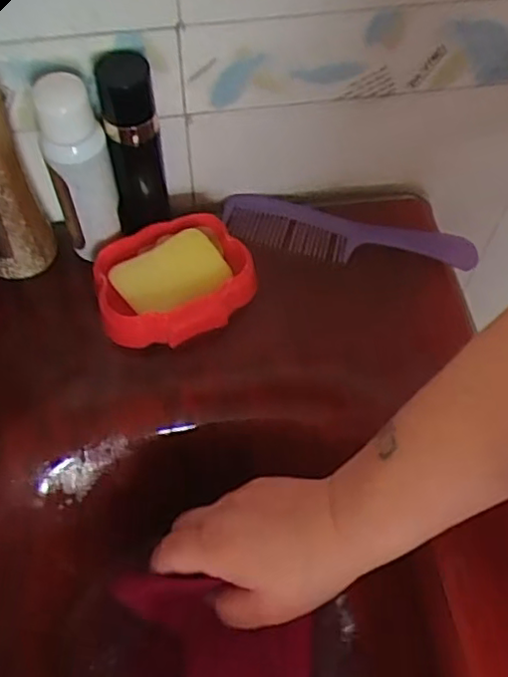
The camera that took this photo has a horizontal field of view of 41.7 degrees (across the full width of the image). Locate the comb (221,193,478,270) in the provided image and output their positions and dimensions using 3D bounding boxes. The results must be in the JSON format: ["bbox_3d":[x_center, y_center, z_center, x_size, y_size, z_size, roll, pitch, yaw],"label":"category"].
[{"bbox_3d":[0.077,-0.085,0.553,0.207,0.013,0.045,12,61,6],"label":"comb"}]

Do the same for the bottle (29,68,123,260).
[{"bbox_3d":[-0.121,-0.119,0.464,0.041,0.128,0.032,-14,62,-9],"label":"bottle"}]

